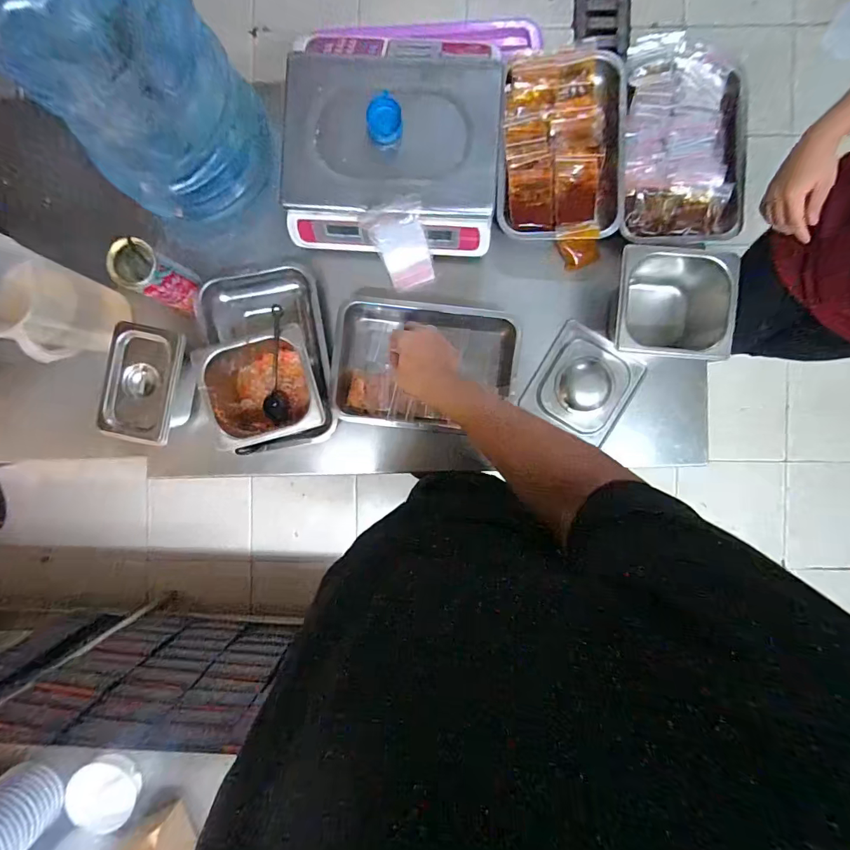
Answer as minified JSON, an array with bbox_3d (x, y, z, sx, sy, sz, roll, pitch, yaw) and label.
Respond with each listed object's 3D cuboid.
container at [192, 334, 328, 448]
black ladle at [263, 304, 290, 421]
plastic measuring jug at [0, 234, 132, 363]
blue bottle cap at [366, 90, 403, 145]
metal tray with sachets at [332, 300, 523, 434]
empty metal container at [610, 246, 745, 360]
[{"bbox_3d":[-0.254,-0.057,0.691,0.167,0.092,0.158,-17,91,1],"label":"container"},{"bbox_3d":[-0.238,-0.099,0.692,0.041,0.035,0.190,11,119,1],"label":"black ladle"},{"bbox_3d":[-0.609,-0.192,0.702,0.138,0.223,0.140,26,91,1],"label":"plastic measuring jug"},{"bbox_3d":[-0.061,-0.452,0.627,0.051,0.029,0.060,-16,91,1],"label":"blue bottle cap"},{"bbox_3d":[0.003,-0.102,0.717,0.295,0.067,0.215,6,91,1],"label":"metal tray with sachets"},{"bbox_3d":[0.382,-0.198,0.679,0.169,0.101,0.147,1,91,1],"label":"empty metal container"}]

